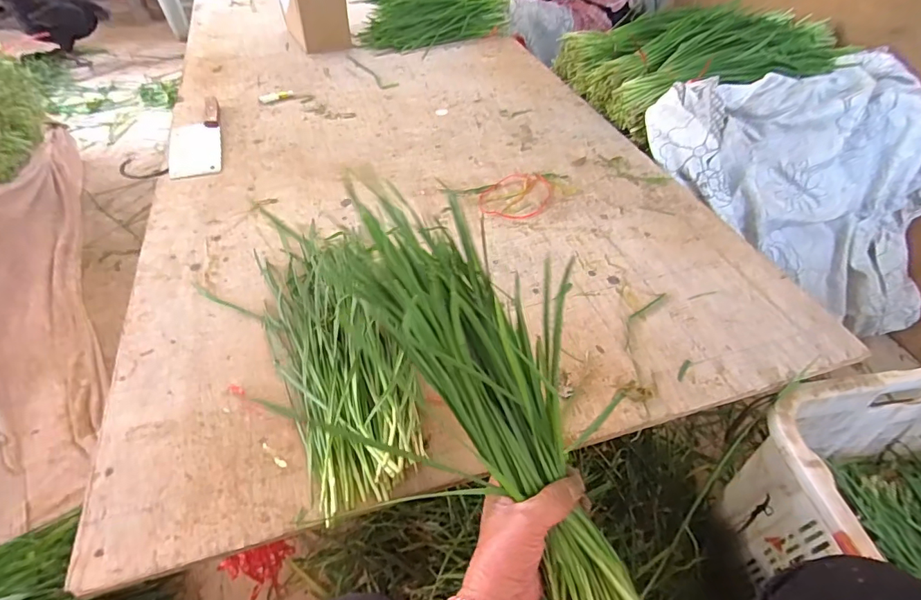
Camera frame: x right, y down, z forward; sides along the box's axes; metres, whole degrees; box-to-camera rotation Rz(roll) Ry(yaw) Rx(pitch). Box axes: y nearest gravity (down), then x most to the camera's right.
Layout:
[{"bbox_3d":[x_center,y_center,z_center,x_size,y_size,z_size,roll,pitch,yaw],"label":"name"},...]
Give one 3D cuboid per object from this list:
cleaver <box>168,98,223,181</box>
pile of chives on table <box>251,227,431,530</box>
[{"bbox_3d":[-0.526,-0.325,0.940,0.088,0.021,0.275,-13,49,-15],"label":"cleaver"},{"bbox_3d":[-0.161,0.041,0.582,0.133,0.056,0.407,-19,50,-19],"label":"pile of chives on table"}]

